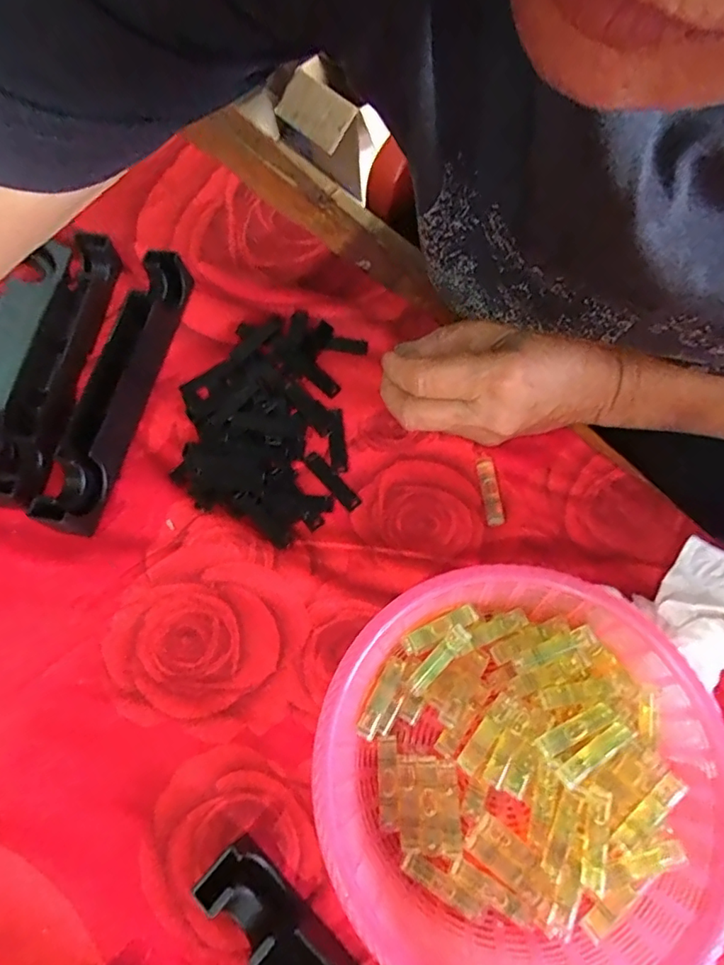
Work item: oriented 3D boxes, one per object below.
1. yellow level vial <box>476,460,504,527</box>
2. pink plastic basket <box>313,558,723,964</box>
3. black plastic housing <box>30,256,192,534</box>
[{"bbox_3d":[0.076,0.005,0.322,0.009,0.005,0.041,-6,67,0],"label":"yellow level vial"},{"bbox_3d":[0.066,0.127,0.243,0.163,0.050,0.166,-1,67,2],"label":"pink plastic basket"},{"bbox_3d":[-0.153,-0.061,0.343,0.027,0.031,0.191,9,67,6],"label":"black plastic housing"}]

